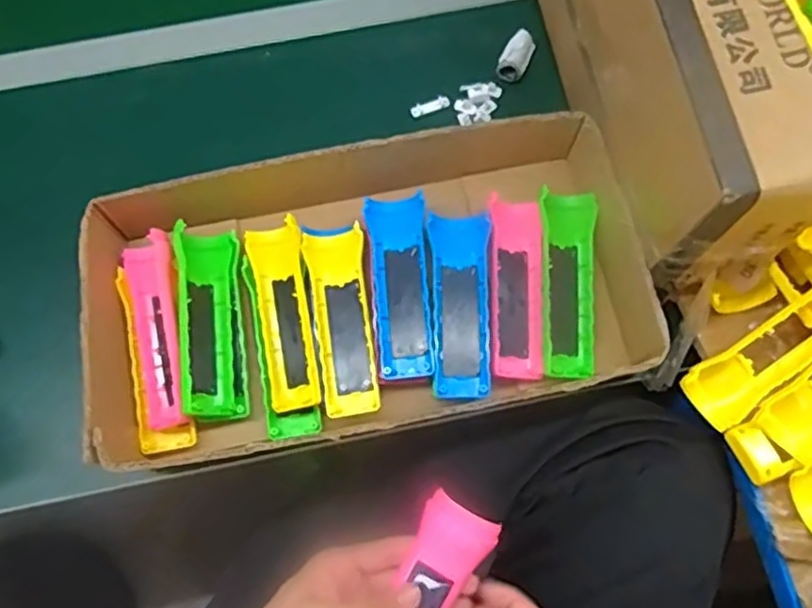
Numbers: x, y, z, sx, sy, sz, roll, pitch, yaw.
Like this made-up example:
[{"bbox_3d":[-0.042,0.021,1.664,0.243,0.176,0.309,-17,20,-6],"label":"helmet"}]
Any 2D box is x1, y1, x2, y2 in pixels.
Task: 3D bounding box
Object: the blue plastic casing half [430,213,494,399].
[{"bbox_3d":[0.045,0.003,0.548,0.046,0.026,0.149,0,71,-1],"label":"blue plastic casing half"}]

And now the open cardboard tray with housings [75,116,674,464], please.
[{"bbox_3d":[-0.024,-0.010,0.538,0.435,0.076,0.215,-10,71,-4],"label":"open cardboard tray with housings"}]

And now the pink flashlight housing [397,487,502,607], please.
[{"bbox_3d":[0.003,0.202,0.440,0.047,0.022,0.151,31,88,10],"label":"pink flashlight housing"}]

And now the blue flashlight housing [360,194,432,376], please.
[{"bbox_3d":[-0.006,-0.012,0.551,0.046,0.033,0.147,-4,71,-2],"label":"blue flashlight housing"}]

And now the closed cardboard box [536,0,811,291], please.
[{"bbox_3d":[0.184,-0.222,0.530,0.081,0.206,0.412,-10,71,-4],"label":"closed cardboard box"}]

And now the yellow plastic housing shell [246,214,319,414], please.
[{"bbox_3d":[-0.097,0.010,0.545,0.041,0.033,0.150,-11,72,-4],"label":"yellow plastic housing shell"}]

